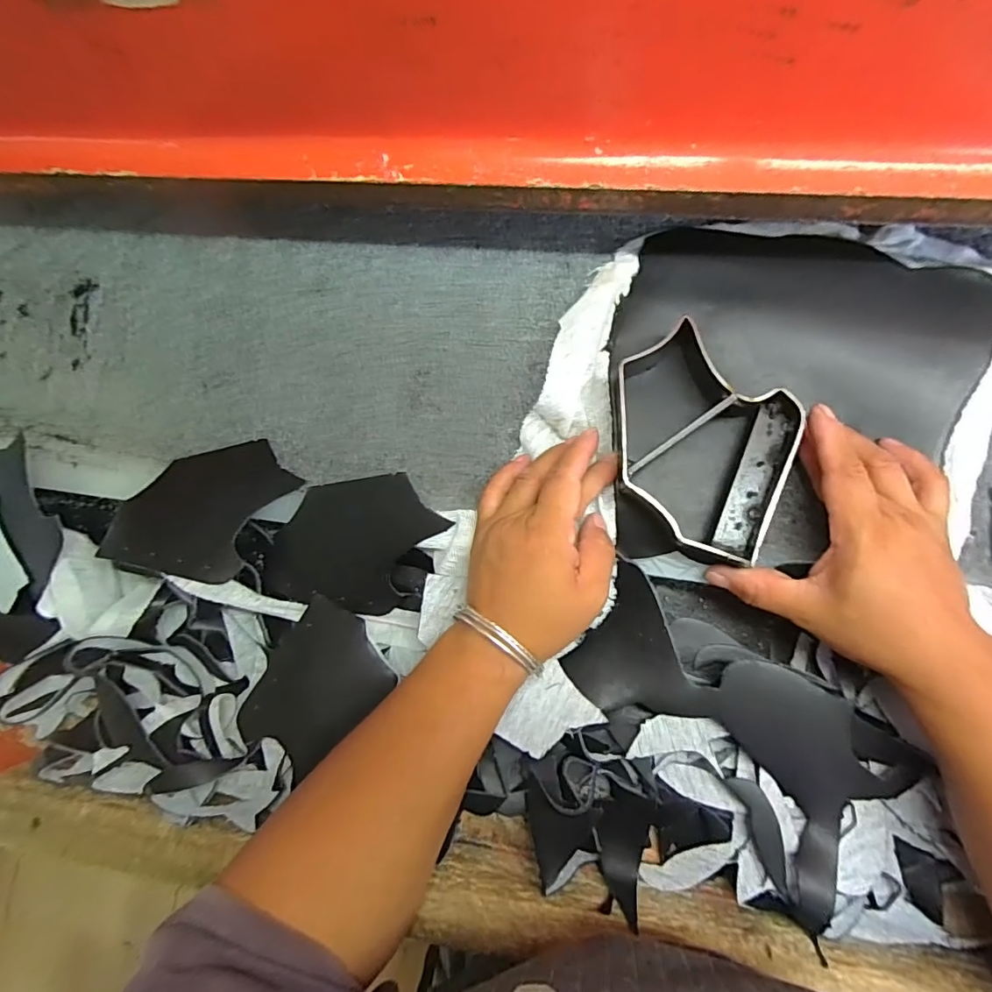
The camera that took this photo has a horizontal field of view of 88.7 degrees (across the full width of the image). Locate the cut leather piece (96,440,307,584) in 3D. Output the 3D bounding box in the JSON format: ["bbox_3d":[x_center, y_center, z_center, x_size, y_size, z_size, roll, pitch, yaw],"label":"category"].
[{"bbox_3d":[-0.213,0.008,0.369,0.098,0.013,0.117,29,70,11],"label":"cut leather piece"}]

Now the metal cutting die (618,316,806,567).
[{"bbox_3d":[0.128,-0.033,0.319,0.105,0.038,0.141,7,86,9],"label":"metal cutting die"}]

